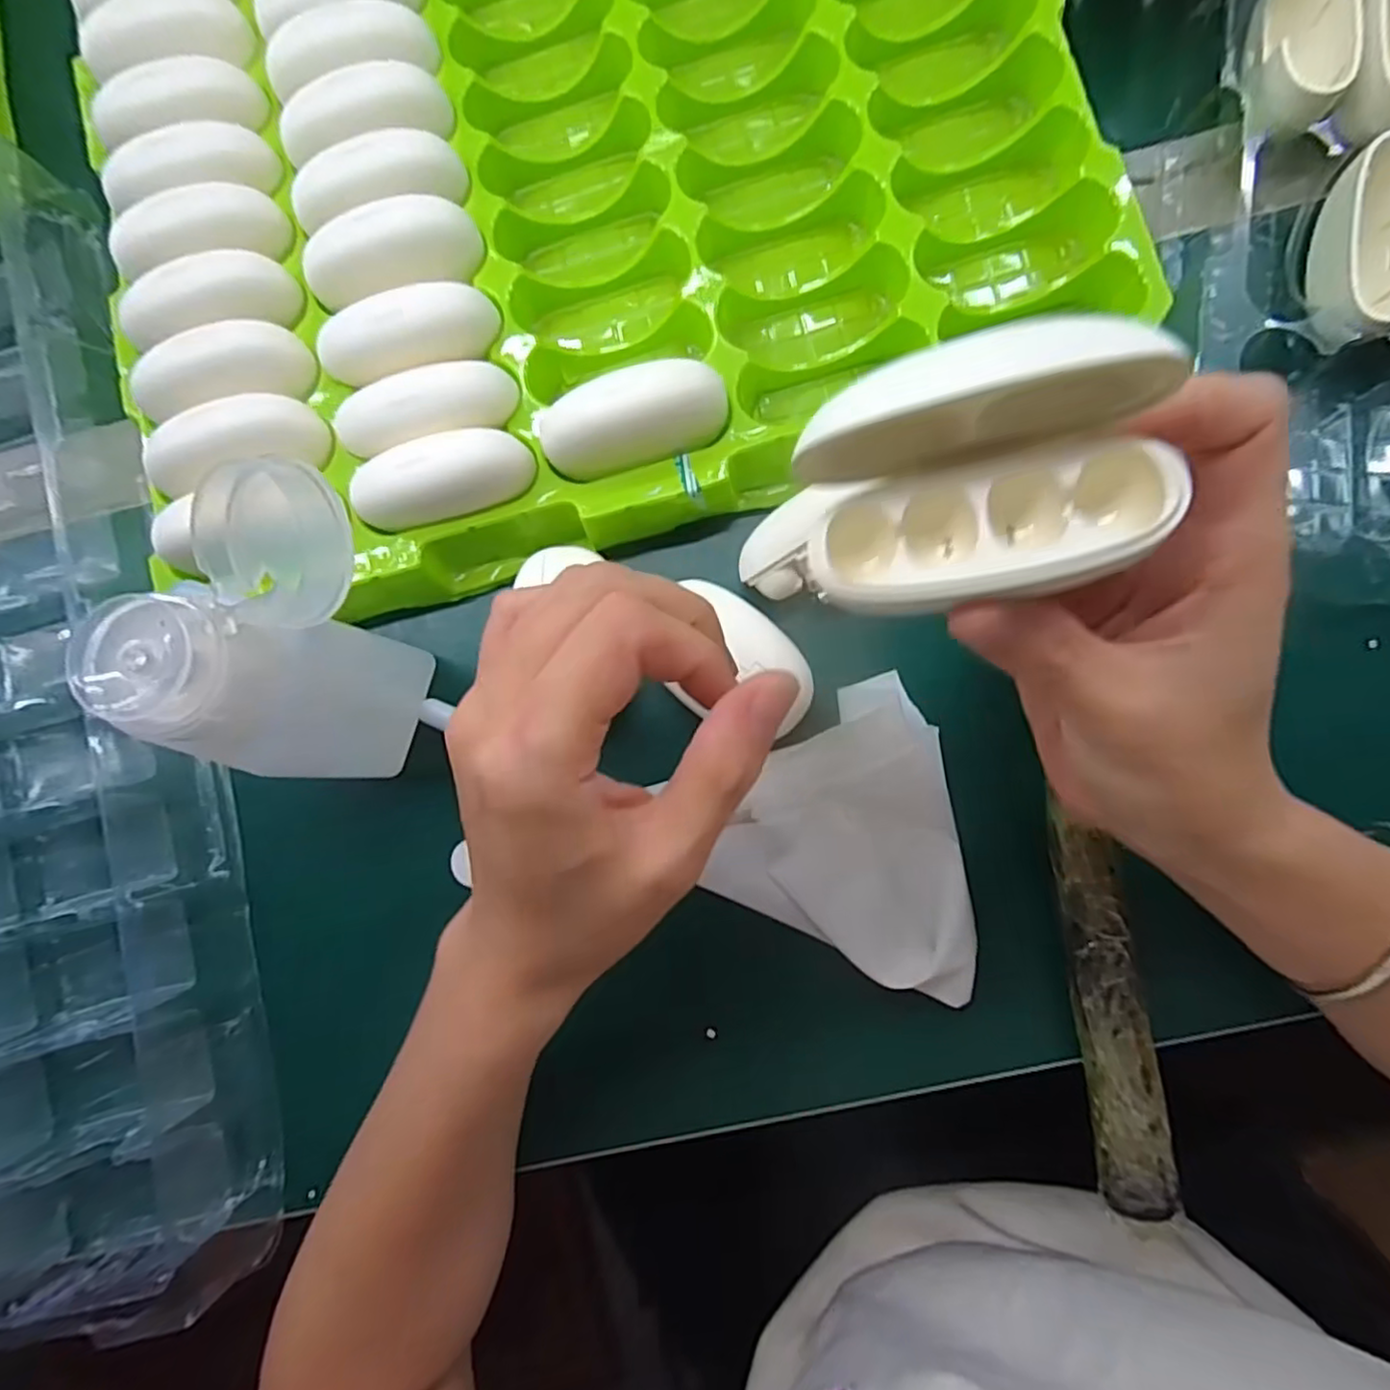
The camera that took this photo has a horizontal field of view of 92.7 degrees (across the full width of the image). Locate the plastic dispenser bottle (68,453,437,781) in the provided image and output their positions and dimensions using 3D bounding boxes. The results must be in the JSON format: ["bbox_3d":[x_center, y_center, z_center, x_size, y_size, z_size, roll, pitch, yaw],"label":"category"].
[{"bbox_3d":[-0.121,-0.018,0.212,0.049,0.101,0.083,32,87,7],"label":"plastic dispenser bottle"}]

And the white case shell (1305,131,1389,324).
[{"bbox_3d":[0.246,-0.162,0.242,0.027,0.028,0.065,8,84,5],"label":"white case shell"}]

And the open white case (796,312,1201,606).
[{"bbox_3d":[0.057,-0.045,0.138,0.065,0.035,0.048,-4,104,13],"label":"open white case"}]

